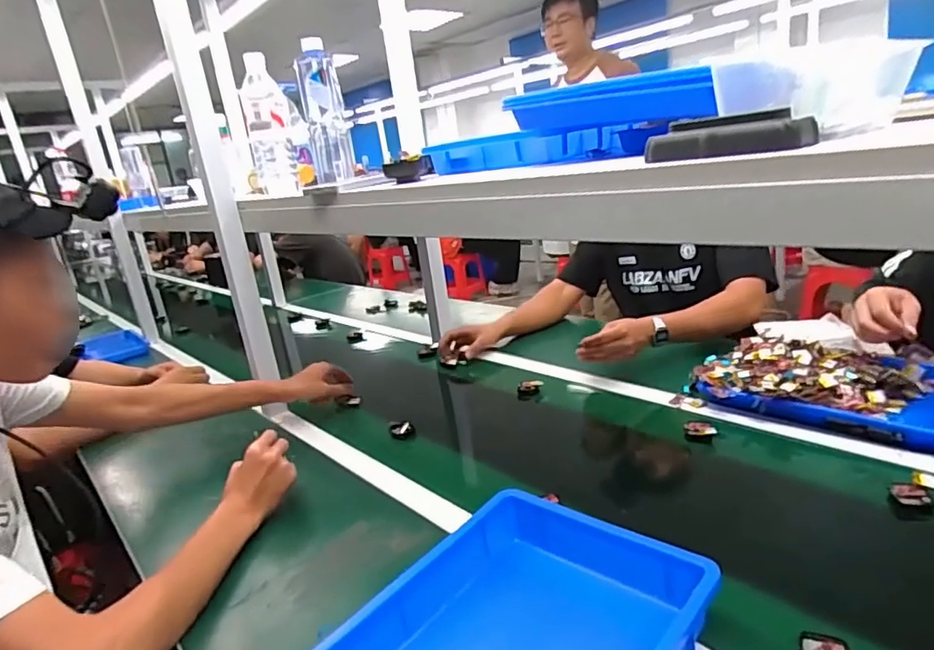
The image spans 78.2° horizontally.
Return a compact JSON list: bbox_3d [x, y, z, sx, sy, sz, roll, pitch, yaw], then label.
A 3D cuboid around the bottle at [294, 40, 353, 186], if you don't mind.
[{"bbox_3d":[-0.229,-0.336,0.920,0.062,0.203,0.073,-10,17,-7],"label":"bottle"}]

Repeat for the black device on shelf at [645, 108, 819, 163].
[{"bbox_3d":[0.183,-0.134,0.404,0.042,0.025,0.103,-20,21,-35],"label":"black device on shelf"}]

